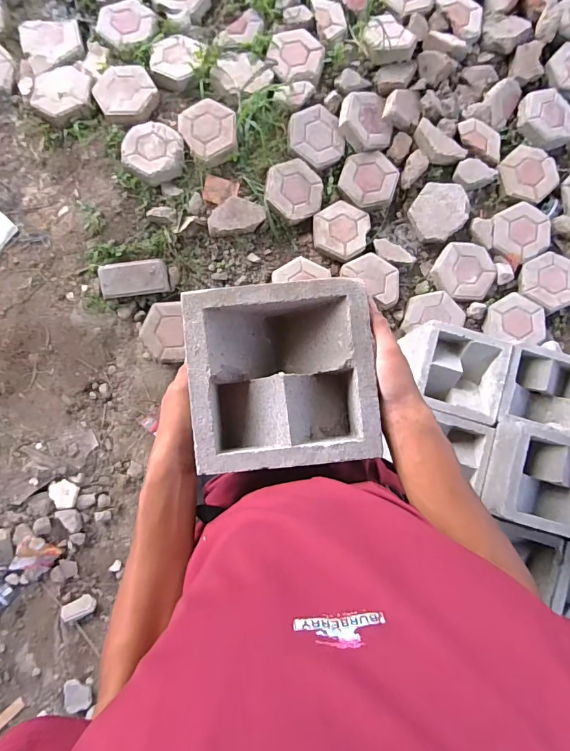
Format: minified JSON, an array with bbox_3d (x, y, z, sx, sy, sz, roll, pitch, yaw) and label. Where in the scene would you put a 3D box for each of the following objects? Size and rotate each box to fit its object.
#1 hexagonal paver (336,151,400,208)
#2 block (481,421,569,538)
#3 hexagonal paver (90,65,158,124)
[{"bbox_3d":[0.297,-0.692,1.499,0.210,0.040,0.197,-8,84,-2],"label":"hexagonal paver"},{"bbox_3d":[0.551,0.220,0.902,0.206,0.099,0.218,15,83,1],"label":"block"},{"bbox_3d":[-0.545,-0.972,1.448,0.205,0.042,0.234,-29,85,-4],"label":"hexagonal paver"}]

